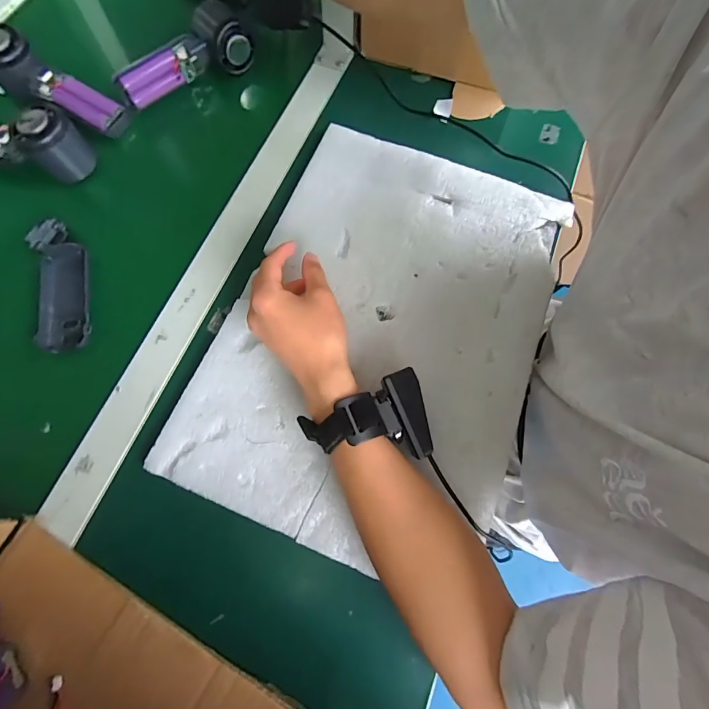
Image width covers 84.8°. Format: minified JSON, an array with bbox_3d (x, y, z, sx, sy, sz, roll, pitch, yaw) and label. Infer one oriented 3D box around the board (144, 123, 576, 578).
[{"bbox_3d":[0.029,-0.031,0.364,0.275,0.010,0.399,22,72,6],"label":"board"}]

